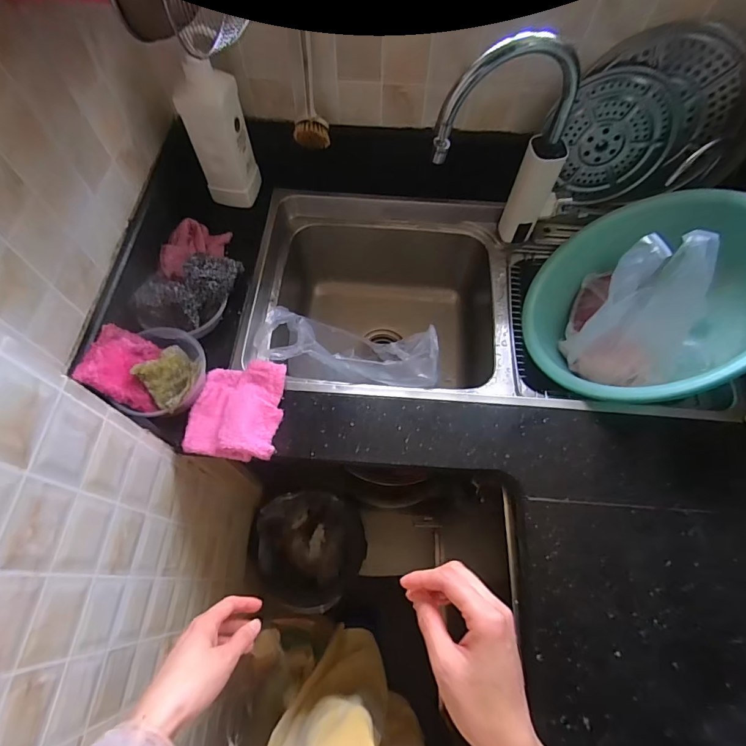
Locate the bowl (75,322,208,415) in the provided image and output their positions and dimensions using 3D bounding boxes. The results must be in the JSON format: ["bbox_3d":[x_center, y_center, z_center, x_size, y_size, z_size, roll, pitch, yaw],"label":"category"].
[{"bbox_3d":[-0.309,-0.003,0.614,0.140,0.082,0.125,18,65,7],"label":"bowl"}]

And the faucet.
[{"bbox_3d":[0.196,-0.328,0.675,0.239,0.320,0.054,-11,65,-7],"label":"faucet"}]

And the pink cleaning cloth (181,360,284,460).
[{"bbox_3d":[-0.197,0.049,0.630,0.122,0.034,0.143,6,64,2],"label":"pink cleaning cloth"}]

